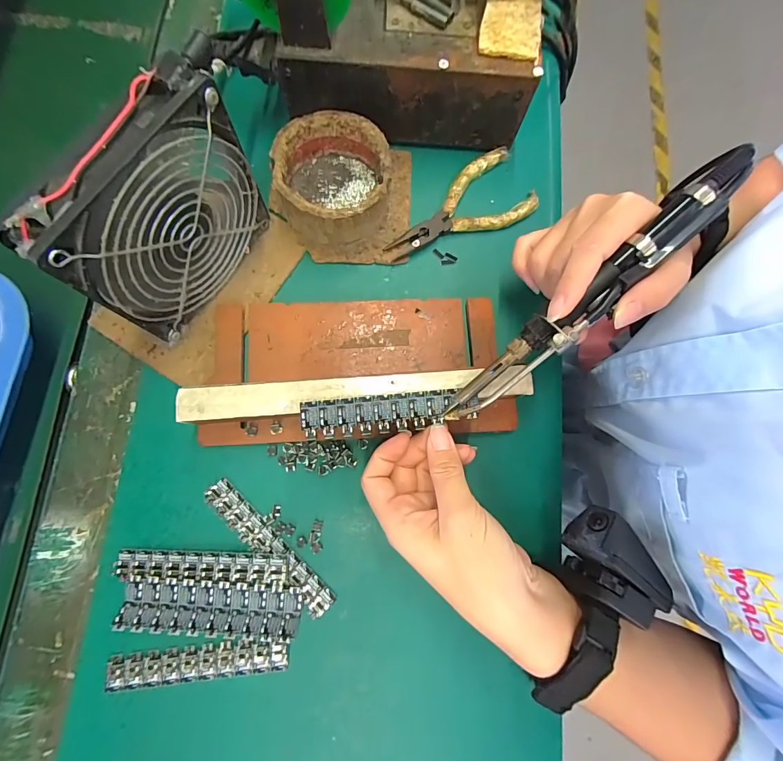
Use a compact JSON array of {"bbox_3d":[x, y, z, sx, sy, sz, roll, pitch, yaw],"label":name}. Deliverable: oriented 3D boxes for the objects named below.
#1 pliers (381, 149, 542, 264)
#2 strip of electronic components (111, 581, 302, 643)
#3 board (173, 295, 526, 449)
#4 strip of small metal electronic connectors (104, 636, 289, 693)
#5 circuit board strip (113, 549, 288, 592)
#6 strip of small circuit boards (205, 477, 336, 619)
[{"bbox_3d":[0.056,-0.130,0.309,0.131,0.009,0.058,-38,82,-8],"label":"pliers"},{"bbox_3d":[-0.112,0.143,0.244,0.108,0.012,0.029,2,79,-1],"label":"strip of electronic components"},{"bbox_3d":[-0.020,-0.012,0.265,0.220,0.040,0.102,-2,79,-2],"label":"board"},{"bbox_3d":[-0.119,0.173,0.240,0.107,0.008,0.022,-5,79,-2],"label":"strip of small metal electronic connectors"},{"bbox_3d":[-0.122,0.120,0.251,0.109,0.004,0.021,2,64,2],"label":"circuit board strip"},{"bbox_3d":[-0.081,0.108,0.255,0.109,0.004,0.018,43,81,7],"label":"strip of small circuit boards"}]

